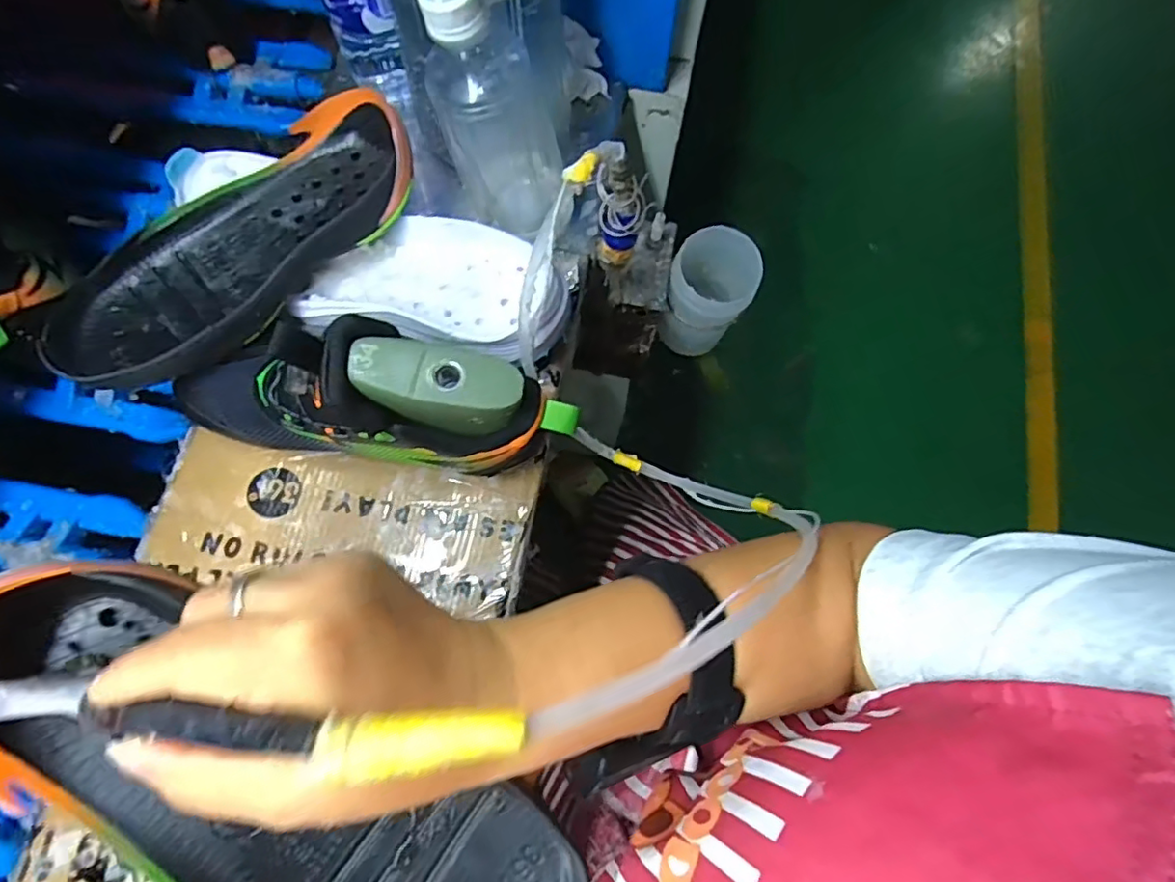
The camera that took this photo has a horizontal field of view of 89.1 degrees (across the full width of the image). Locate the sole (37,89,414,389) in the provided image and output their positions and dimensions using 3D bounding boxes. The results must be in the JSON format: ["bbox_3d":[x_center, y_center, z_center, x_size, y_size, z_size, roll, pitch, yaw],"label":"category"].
[{"bbox_3d":[-0.212,-0.125,0.368,0.098,0.040,0.237,40,77,9],"label":"sole"}]

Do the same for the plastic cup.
[{"bbox_3d":[0.106,-0.129,0.544,0.071,0.123,0.069,0,75,-1],"label":"plastic cup"}]

